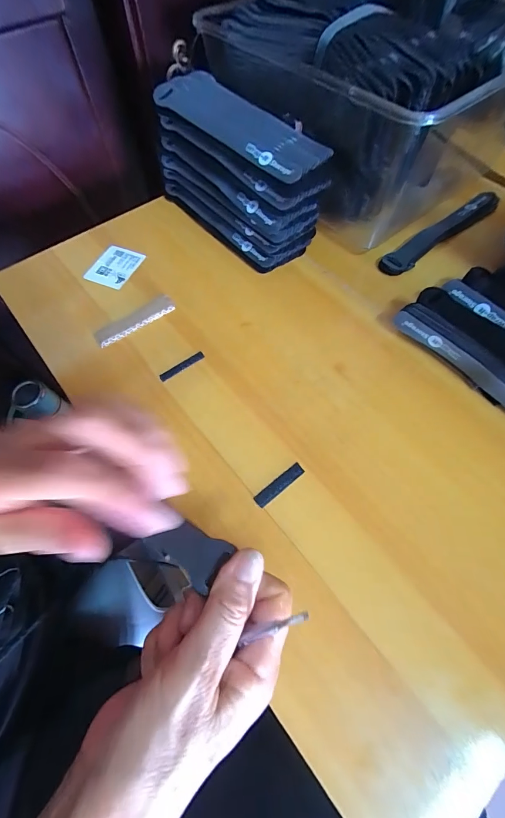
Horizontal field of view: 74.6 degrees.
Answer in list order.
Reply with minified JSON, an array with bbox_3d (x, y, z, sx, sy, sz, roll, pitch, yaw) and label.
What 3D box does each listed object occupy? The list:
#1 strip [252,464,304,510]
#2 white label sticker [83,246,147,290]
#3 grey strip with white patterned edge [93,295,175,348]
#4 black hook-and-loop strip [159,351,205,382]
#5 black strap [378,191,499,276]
[{"bbox_3d":[0.022,0.061,0.267,0.047,0.004,0.010,-36,68,-16],"label":"strip"},{"bbox_3d":[-0.159,-0.166,0.384,0.052,0.004,0.059,21,66,11],"label":"white label sticker"},{"bbox_3d":[-0.120,-0.092,0.341,0.085,0.010,0.022,-35,68,-16],"label":"grey strip with white patterned edge"},{"bbox_3d":[-0.068,-0.041,0.320,0.047,0.004,0.008,-34,68,-15],"label":"black hook-and-loop strip"},{"bbox_3d":[0.228,-0.213,0.392,0.203,0.009,0.027,-35,68,-15],"label":"black strap"}]

